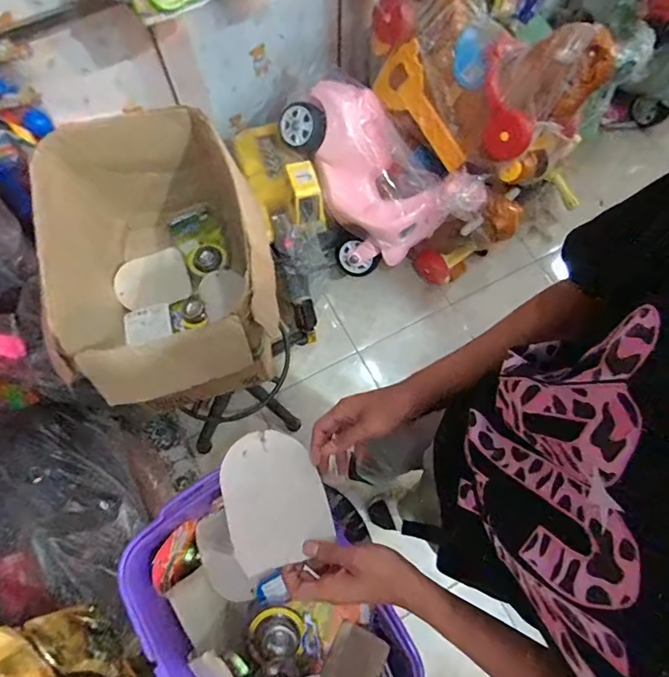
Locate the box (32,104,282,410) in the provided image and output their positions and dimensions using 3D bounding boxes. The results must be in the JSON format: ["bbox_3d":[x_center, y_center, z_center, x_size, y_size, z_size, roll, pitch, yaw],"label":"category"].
[{"bbox_3d":[-0.338,-0.148,0.973,0.336,0.386,0.566,-9,71,-4],"label":"box"}]

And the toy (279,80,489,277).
[{"bbox_3d":[0.069,-0.479,1.499,0.270,0.504,0.609,-12,59,-47],"label":"toy"}]

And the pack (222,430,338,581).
[{"bbox_3d":[-0.074,0.192,0.581,0.116,0.011,0.160,-8,57,-21],"label":"pack"}]

